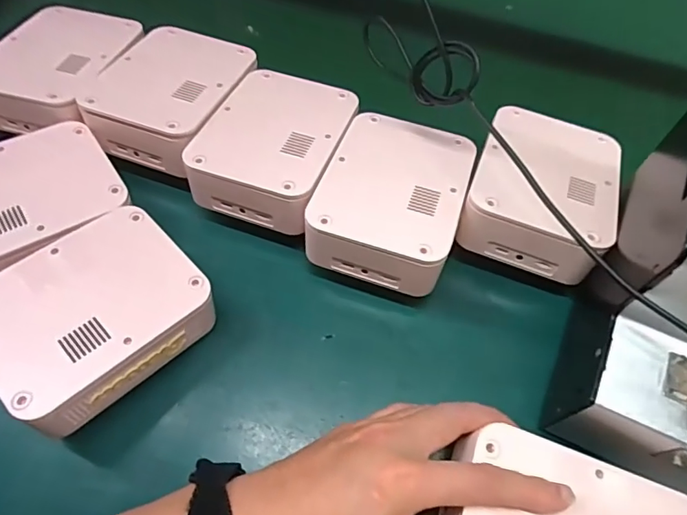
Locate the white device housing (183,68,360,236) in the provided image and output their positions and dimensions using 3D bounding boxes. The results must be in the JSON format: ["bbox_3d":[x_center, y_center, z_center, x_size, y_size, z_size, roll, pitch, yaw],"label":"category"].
[{"bbox_3d":[-0.050,-0.090,0.388,0.096,0.038,0.129,18,60,8],"label":"white device housing"}]

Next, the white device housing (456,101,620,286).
[{"bbox_3d":[0.147,-0.055,0.373,0.100,0.038,0.134,21,60,10],"label":"white device housing"}]

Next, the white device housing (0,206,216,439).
[{"bbox_3d":[-0.157,0.038,0.326,0.123,0.062,0.098,-39,67,-23],"label":"white device housing"}]

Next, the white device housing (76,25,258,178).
[{"bbox_3d":[-0.141,-0.135,0.409,0.101,0.042,0.130,18,60,9],"label":"white device housing"}]

